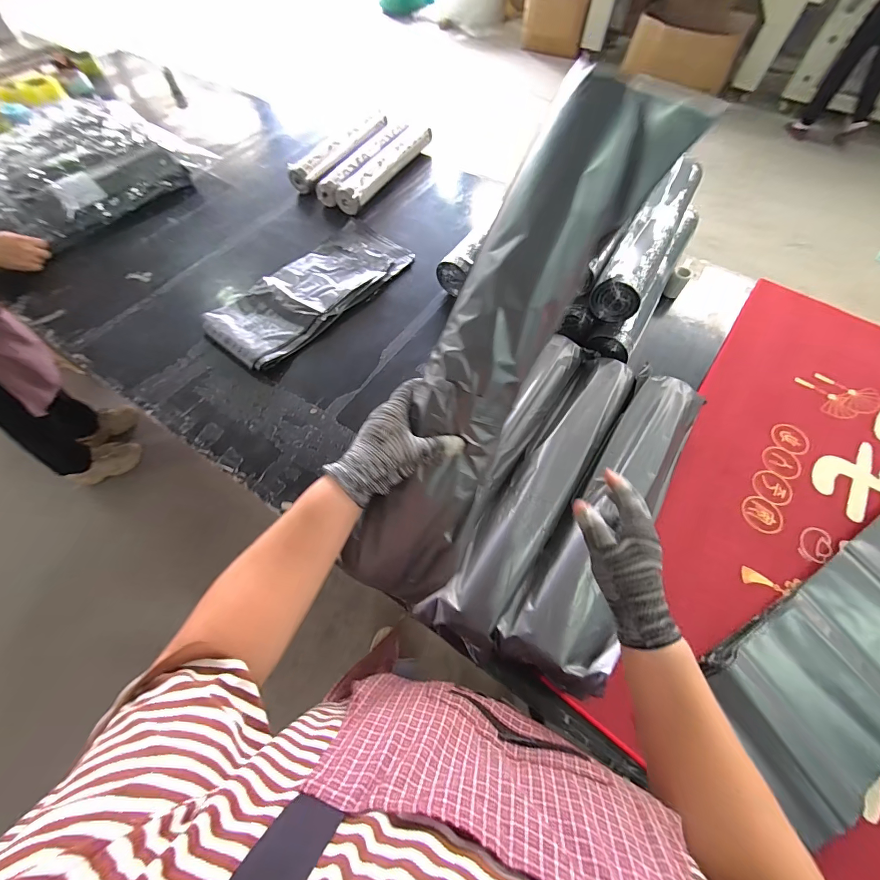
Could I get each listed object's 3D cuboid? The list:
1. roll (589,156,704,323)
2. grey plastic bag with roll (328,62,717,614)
[{"bbox_3d":[0.483,-0.478,0.873,0.112,0.112,0.493,28,65,13],"label":"roll"},{"bbox_3d":[0.063,-0.088,0.406,0.134,0.066,0.566,27,96,12],"label":"grey plastic bag with roll"}]

